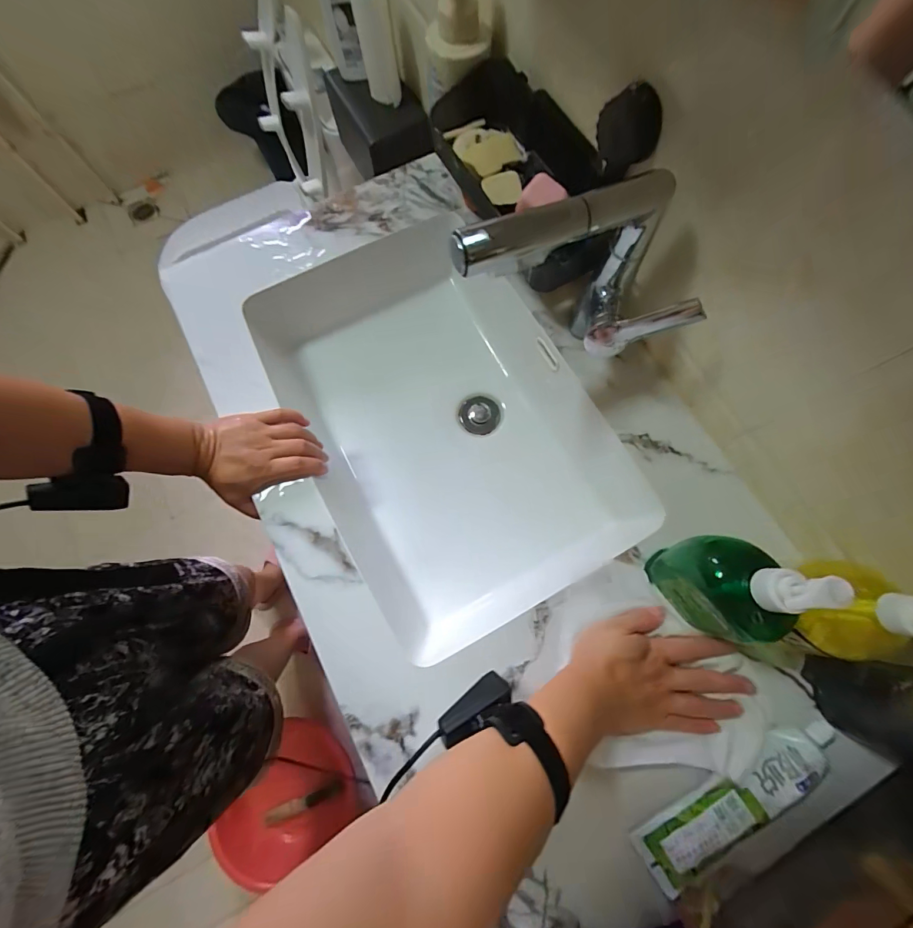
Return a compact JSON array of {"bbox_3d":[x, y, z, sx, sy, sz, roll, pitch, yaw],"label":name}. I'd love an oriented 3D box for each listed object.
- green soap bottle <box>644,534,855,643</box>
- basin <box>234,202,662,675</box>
[{"bbox_3d":[0.227,0.105,0.333,0.052,0.174,0.090,-27,76,-7],"label":"green soap bottle"},{"bbox_3d":[-0.019,-0.052,0.559,0.339,0.143,0.507,-27,76,-7],"label":"basin"}]

